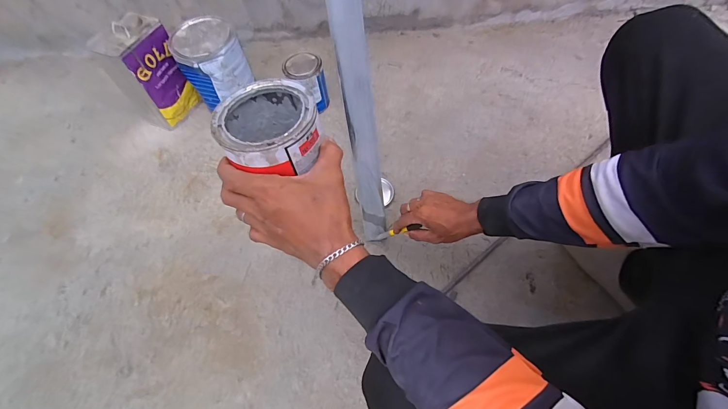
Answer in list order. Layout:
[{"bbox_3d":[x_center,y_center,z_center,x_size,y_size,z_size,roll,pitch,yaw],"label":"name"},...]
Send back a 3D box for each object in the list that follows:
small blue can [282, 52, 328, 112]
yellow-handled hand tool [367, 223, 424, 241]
[{"bbox_3d":[-0.158,-0.338,0.912,0.114,0.122,0.107,-2,60,3],"label":"small blue can"},{"bbox_3d":[0.053,0.057,0.642,0.017,0.192,0.024,45,69,-5],"label":"yellow-handled hand tool"}]

